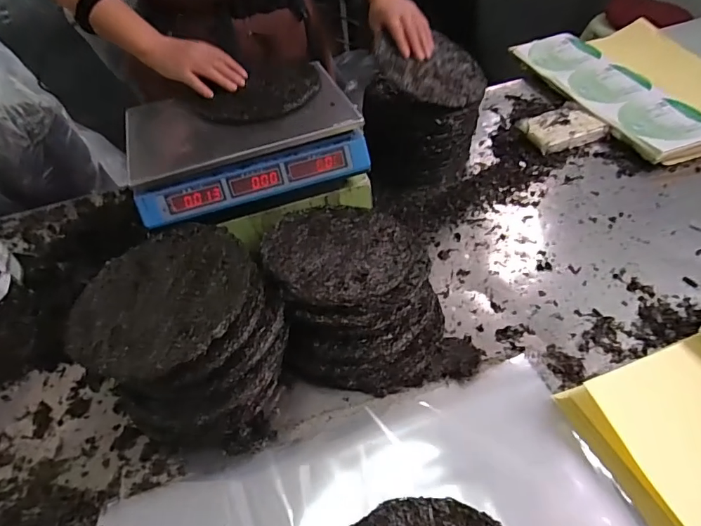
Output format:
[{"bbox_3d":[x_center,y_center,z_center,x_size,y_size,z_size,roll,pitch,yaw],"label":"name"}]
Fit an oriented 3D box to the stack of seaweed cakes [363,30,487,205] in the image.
[{"bbox_3d":[0.126,-0.265,0.807,0.194,0.210,0.194,-2,46,4],"label":"stack of seaweed cakes"}]

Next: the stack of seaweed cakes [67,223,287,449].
[{"bbox_3d":[-0.196,0.085,0.553,0.207,0.164,0.258,-29,50,-21],"label":"stack of seaweed cakes"}]

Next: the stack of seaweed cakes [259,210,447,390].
[{"bbox_3d":[0.005,0.034,0.604,0.202,0.111,0.253,-11,46,-5],"label":"stack of seaweed cakes"}]

